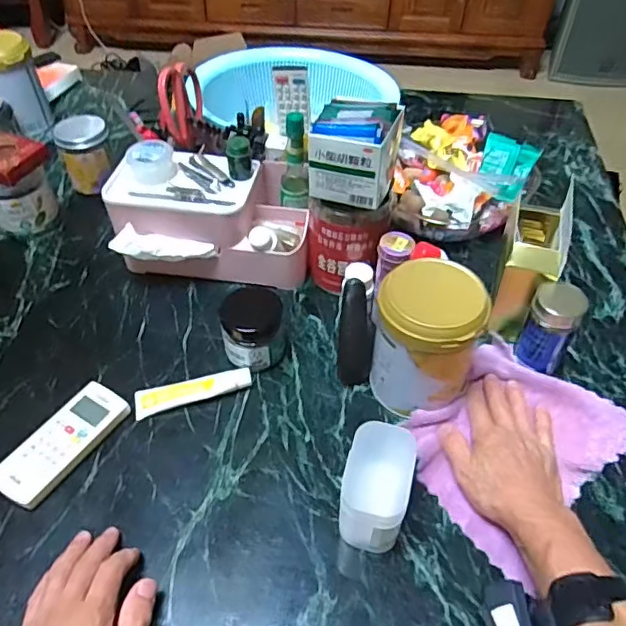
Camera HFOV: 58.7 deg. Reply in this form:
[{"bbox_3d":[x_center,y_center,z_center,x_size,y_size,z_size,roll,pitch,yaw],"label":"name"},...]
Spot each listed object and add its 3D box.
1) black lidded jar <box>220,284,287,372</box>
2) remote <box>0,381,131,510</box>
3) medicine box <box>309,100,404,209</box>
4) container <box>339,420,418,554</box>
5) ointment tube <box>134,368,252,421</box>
[{"bbox_3d":[-0.065,0.020,0.616,0.066,0.078,0.060,0,47,0],"label":"black lidded jar"},{"bbox_3d":[-0.249,0.129,0.558,0.056,0.018,0.134,24,52,21],"label":"remote"},{"bbox_3d":[0.046,-0.173,0.594,0.077,0.082,0.088,15,49,14],"label":"medicine box"},{"bbox_3d":[0.054,0.156,0.484,0.055,0.089,0.082,12,49,11],"label":"container"},{"bbox_3d":[-0.130,0.082,0.601,0.124,0.013,0.032,-13,49,-11],"label":"ointment tube"}]

